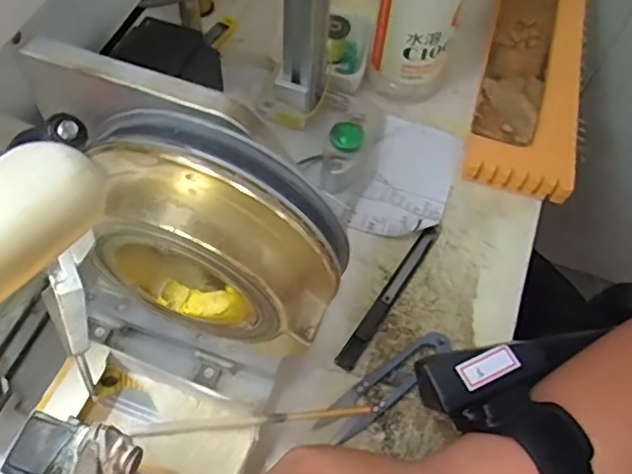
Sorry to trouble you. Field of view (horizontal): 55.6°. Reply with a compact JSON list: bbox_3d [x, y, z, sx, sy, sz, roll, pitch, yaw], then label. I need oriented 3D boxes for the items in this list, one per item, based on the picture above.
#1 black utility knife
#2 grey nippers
[{"bbox_3d":[0.051,0.038,0.410,0.012,0.007,0.125,31,64,13],"label":"black utility knife"},{"bbox_3d":[0.044,0.091,0.372,0.097,0.010,0.022,-34,69,-20],"label":"grey nippers"}]

